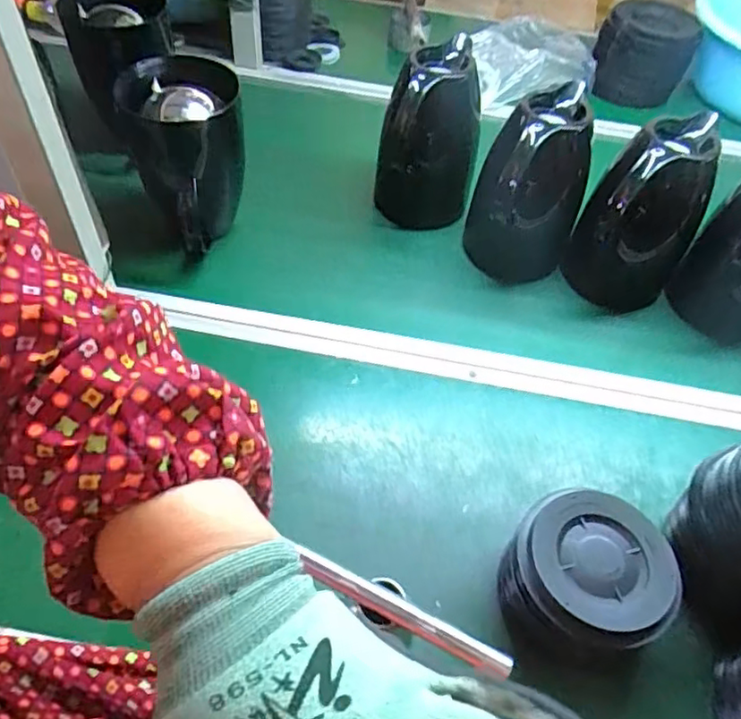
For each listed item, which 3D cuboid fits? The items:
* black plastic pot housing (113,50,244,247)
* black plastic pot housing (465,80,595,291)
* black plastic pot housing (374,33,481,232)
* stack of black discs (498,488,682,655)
[{"bbox_3d":[-0.206,-0.231,0.699,0.125,0.170,0.112,-11,53,-13],"label":"black plastic pot housing"},{"bbox_3d":[0.183,-0.192,0.734,0.122,0.210,0.111,-4,51,-9],"label":"black plastic pot housing"},{"bbox_3d":[0.076,-0.278,0.781,0.117,0.189,0.120,9,51,2],"label":"black plastic pot housing"},{"bbox_3d":[0.164,0.174,0.494,0.135,0.089,0.119,-5,51,-9],"label":"stack of black discs"}]

